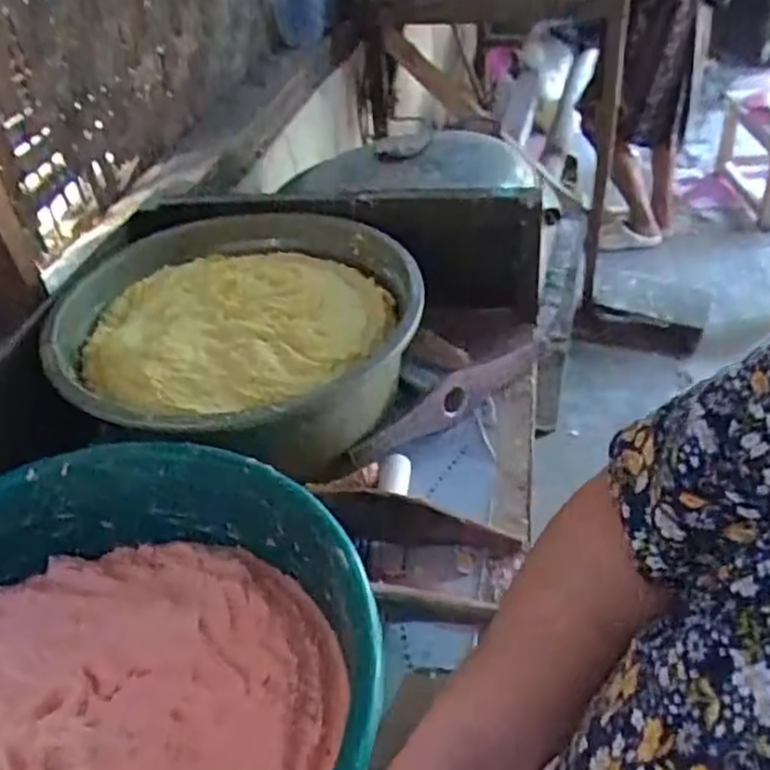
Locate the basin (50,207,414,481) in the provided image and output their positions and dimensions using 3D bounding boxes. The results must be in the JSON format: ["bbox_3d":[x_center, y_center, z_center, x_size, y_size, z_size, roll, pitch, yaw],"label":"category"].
[{"bbox_3d":[-0.191,-0.065,0.854,0.428,0.109,0.424,-4,42,4],"label":"basin"}]

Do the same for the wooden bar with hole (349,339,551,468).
[{"bbox_3d":[0.085,0.020,0.865,0.301,0.058,0.032,-29,46,-22],"label":"wooden bar with hole"}]

